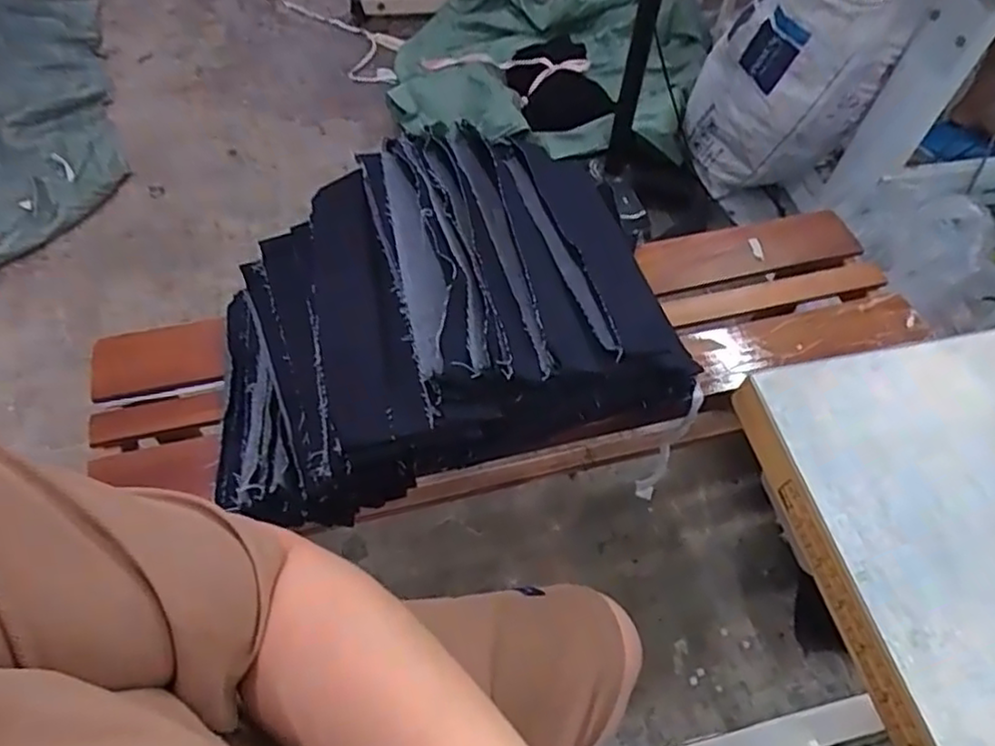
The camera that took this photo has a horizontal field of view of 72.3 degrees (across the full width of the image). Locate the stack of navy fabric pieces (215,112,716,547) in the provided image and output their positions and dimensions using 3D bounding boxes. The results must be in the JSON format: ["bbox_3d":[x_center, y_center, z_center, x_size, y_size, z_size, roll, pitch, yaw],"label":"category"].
[{"bbox_3d":[-0.053,-0.073,0.736,0.515,0.226,0.389,-12,58,-11],"label":"stack of navy fabric pieces"}]

